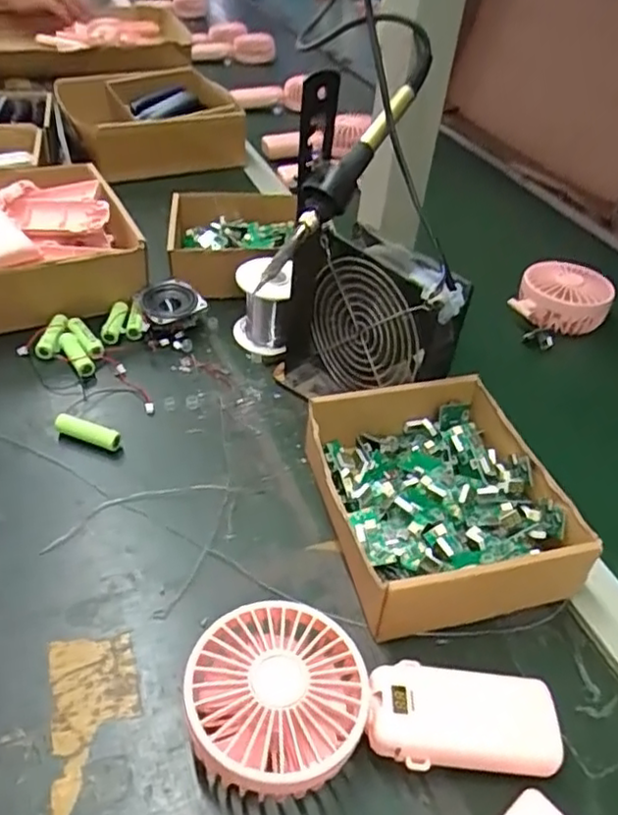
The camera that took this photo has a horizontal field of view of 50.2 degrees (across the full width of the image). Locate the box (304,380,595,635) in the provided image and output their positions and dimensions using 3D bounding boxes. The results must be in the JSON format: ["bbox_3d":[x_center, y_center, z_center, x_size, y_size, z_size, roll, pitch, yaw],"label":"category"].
[{"bbox_3d":[0.081,0.058,0.441,0.144,0.053,0.164,-6,42,-13],"label":"box"}]

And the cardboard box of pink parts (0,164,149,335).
[{"bbox_3d":[-0.287,-0.163,0.646,0.208,0.077,0.229,-15,45,-21],"label":"cardboard box of pink parts"}]

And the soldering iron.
[{"bbox_3d":[0.032,-0.165,0.447,0.024,0.034,0.203,31,78,26],"label":"soldering iron"}]

